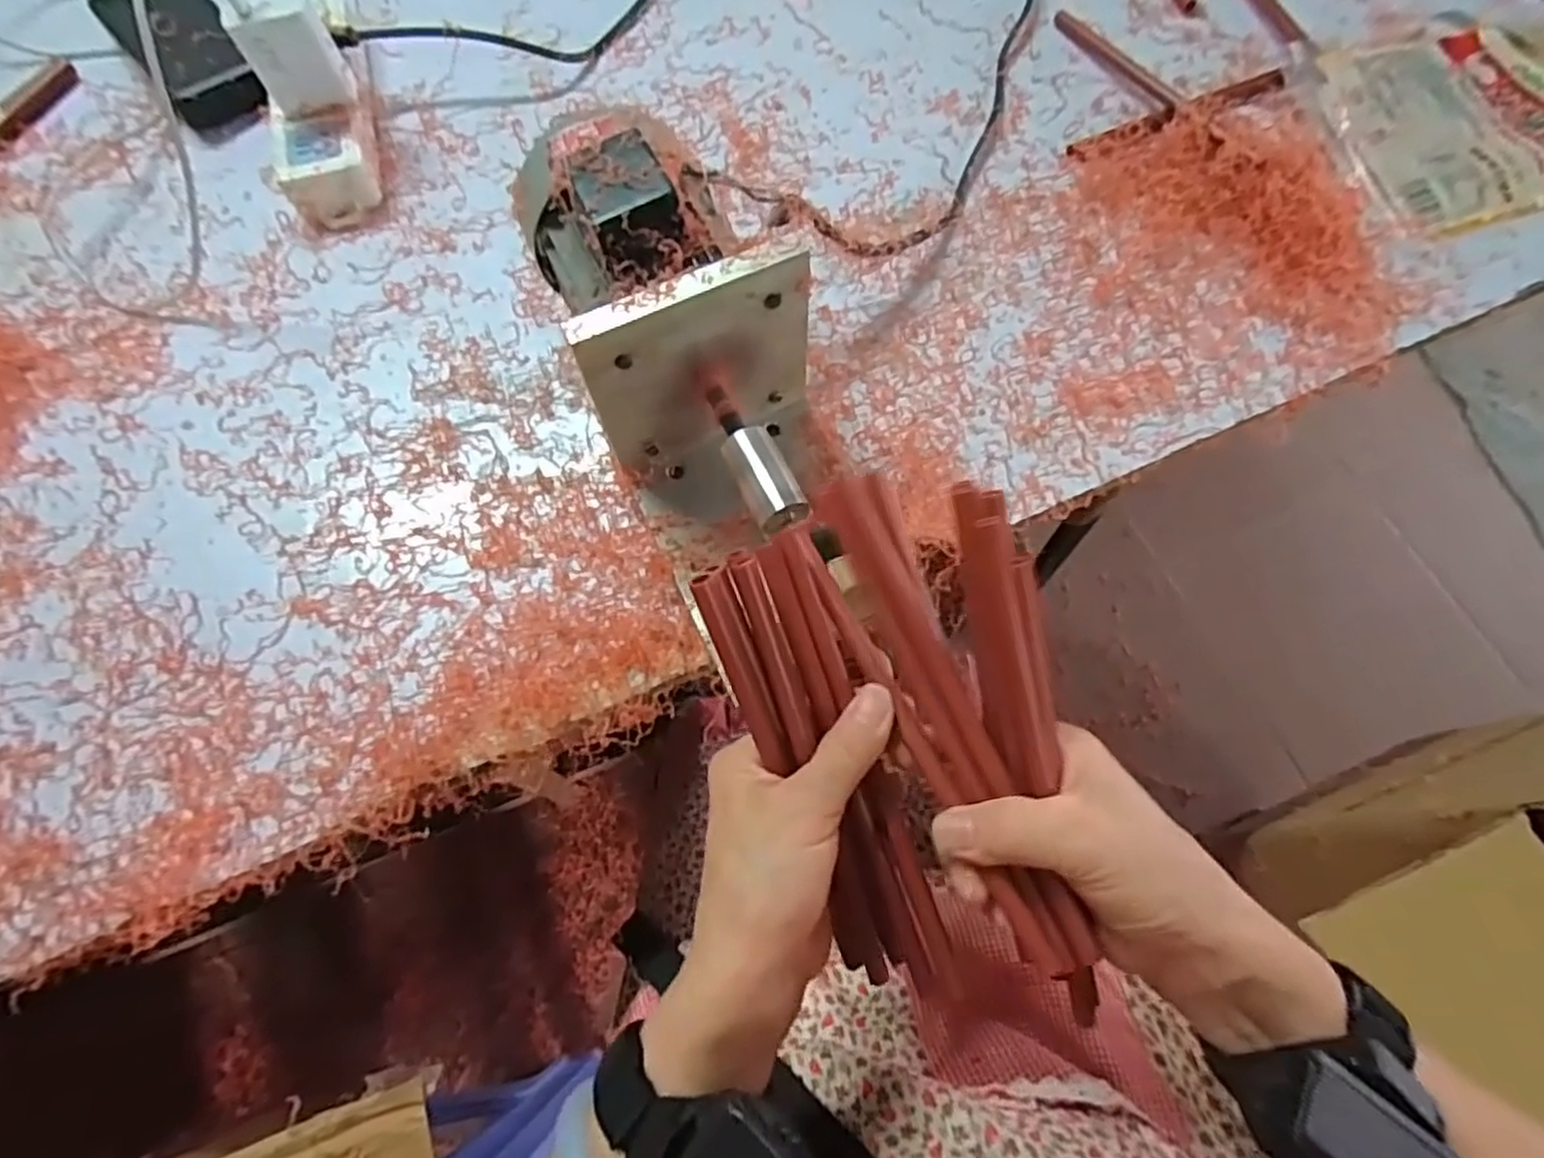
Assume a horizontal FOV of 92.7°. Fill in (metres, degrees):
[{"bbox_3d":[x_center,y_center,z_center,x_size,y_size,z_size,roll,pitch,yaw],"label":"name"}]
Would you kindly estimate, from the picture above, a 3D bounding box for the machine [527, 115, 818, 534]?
[{"bbox_3d":[-0.041,-0.118,0.373,0.107,0.133,0.216,-22,70,-6],"label":"machine"}]

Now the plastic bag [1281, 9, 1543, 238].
[{"bbox_3d":[0.466,-0.314,0.489,0.196,0.021,0.170,-21,70,-6],"label":"plastic bag"}]

